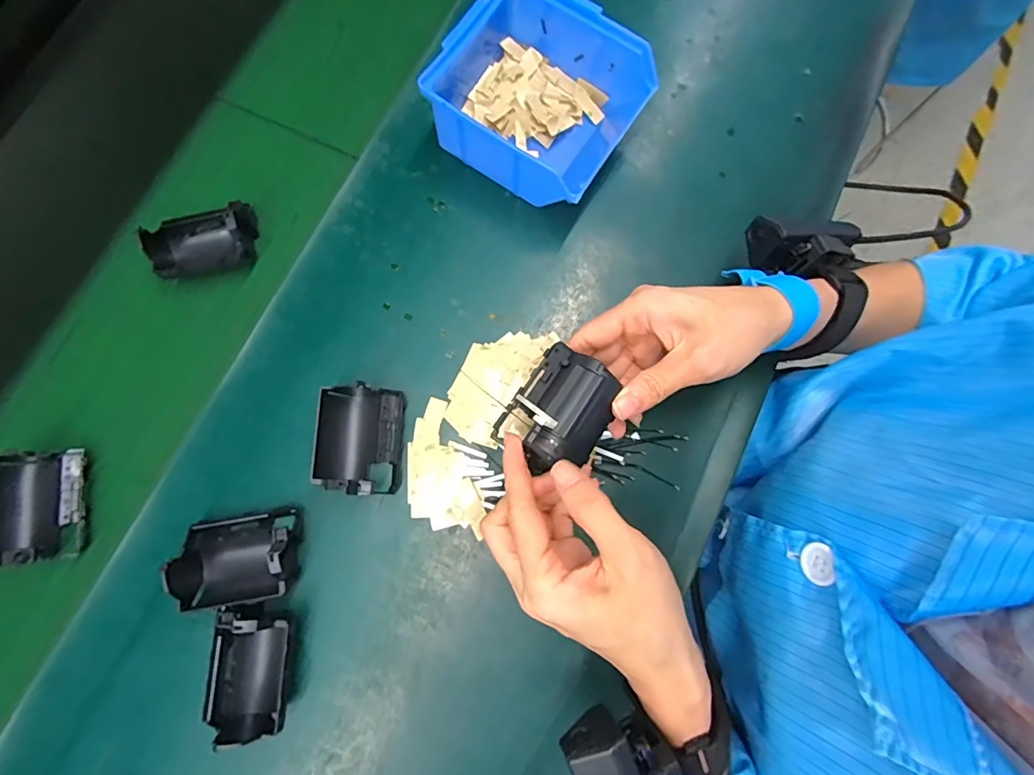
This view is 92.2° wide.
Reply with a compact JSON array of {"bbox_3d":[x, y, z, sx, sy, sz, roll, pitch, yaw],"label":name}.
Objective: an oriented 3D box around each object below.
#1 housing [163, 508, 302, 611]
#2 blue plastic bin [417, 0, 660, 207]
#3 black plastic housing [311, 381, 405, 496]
[{"bbox_3d":[-0.176,0.108,0.314,0.073,0.037,0.052,-10,79,-2],"label":"housing"},{"bbox_3d":[0.011,-0.217,0.376,0.144,0.069,0.125,33,80,6],"label":"blue plastic bin"},{"bbox_3d":[-0.107,0.033,0.332,0.051,0.036,0.073,2,78,0],"label":"black plastic housing"}]

